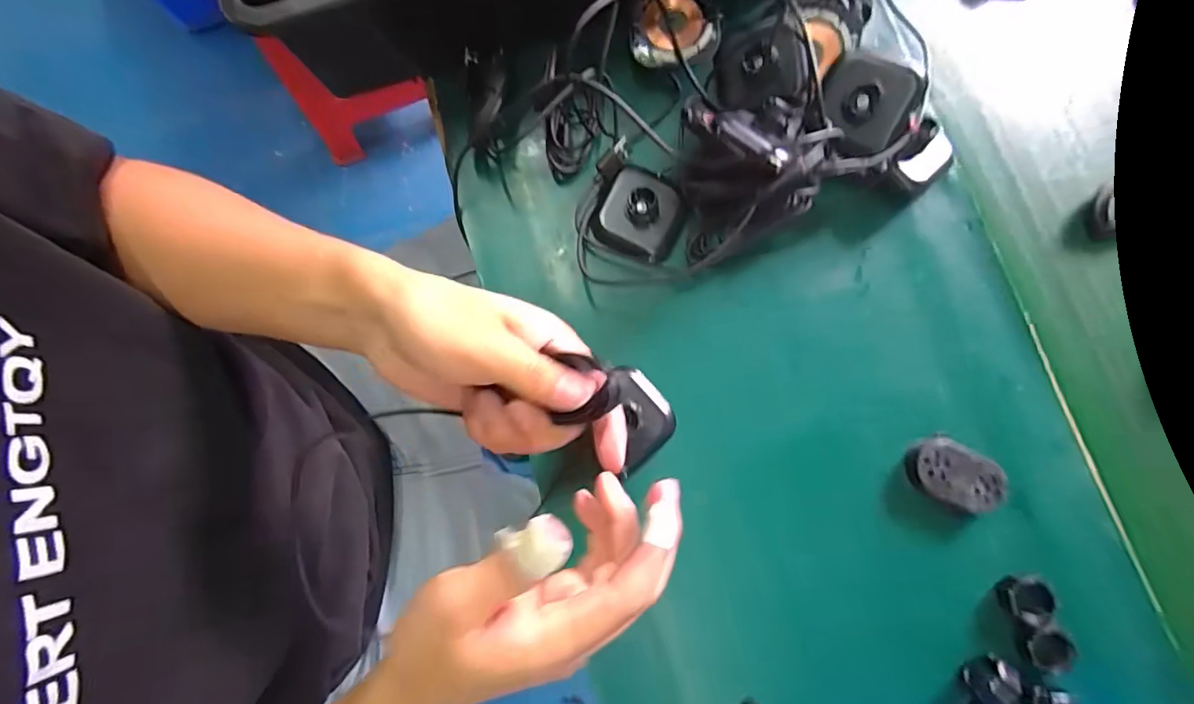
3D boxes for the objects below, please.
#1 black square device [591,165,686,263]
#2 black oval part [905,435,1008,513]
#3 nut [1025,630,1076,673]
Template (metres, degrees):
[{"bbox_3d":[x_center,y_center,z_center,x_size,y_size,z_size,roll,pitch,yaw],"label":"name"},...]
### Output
[{"bbox_3d":[0.029,-0.097,0.344,0.056,0.021,0.060,22,83,4],"label":"black square device"},{"bbox_3d":[0.222,0.076,0.312,0.056,0.011,0.036,36,84,6],"label":"black oval part"},{"bbox_3d":[0.265,0.175,0.297,0.025,0.009,0.022,26,83,5],"label":"nut"}]

